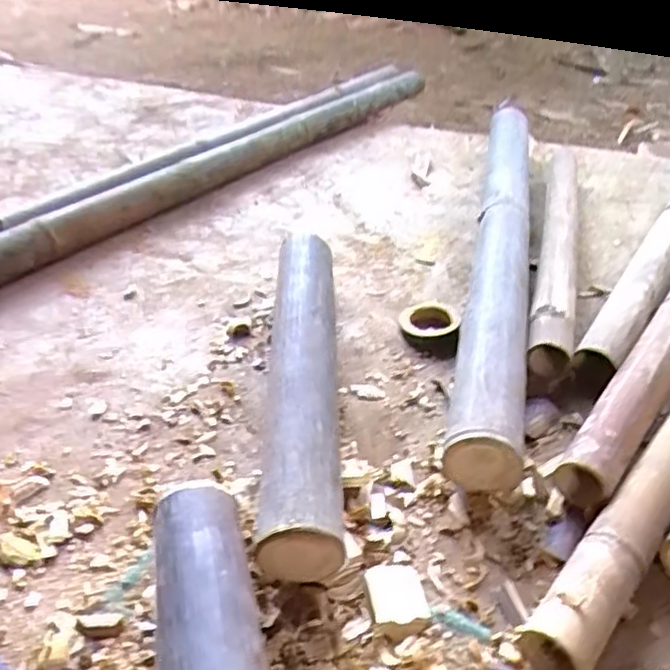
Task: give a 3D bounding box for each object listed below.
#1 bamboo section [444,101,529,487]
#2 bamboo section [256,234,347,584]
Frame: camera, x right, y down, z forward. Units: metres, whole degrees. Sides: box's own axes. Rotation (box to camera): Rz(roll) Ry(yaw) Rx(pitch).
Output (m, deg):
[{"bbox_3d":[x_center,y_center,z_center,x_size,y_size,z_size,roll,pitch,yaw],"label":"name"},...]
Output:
[{"bbox_3d":[0.252,-0.149,0.991,0.077,0.091,0.942,8,38,11],"label":"bamboo section"},{"bbox_3d":[-0.036,0.041,0.743,0.078,0.089,0.493,-1,37,-1],"label":"bamboo section"}]

